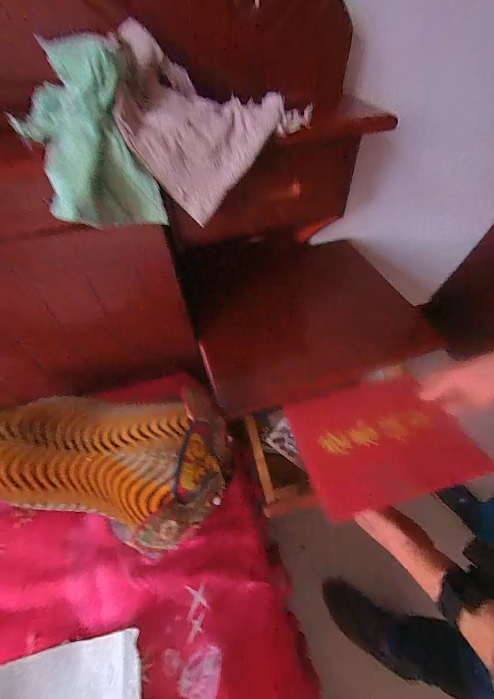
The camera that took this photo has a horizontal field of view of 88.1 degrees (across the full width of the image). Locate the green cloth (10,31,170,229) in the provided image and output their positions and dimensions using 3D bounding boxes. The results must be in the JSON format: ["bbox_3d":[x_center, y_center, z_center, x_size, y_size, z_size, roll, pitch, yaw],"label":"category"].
[{"bbox_3d":[-0.165,-0.218,0.267,0.118,0.121,0.170,-26,58,-18],"label":"green cloth"}]

